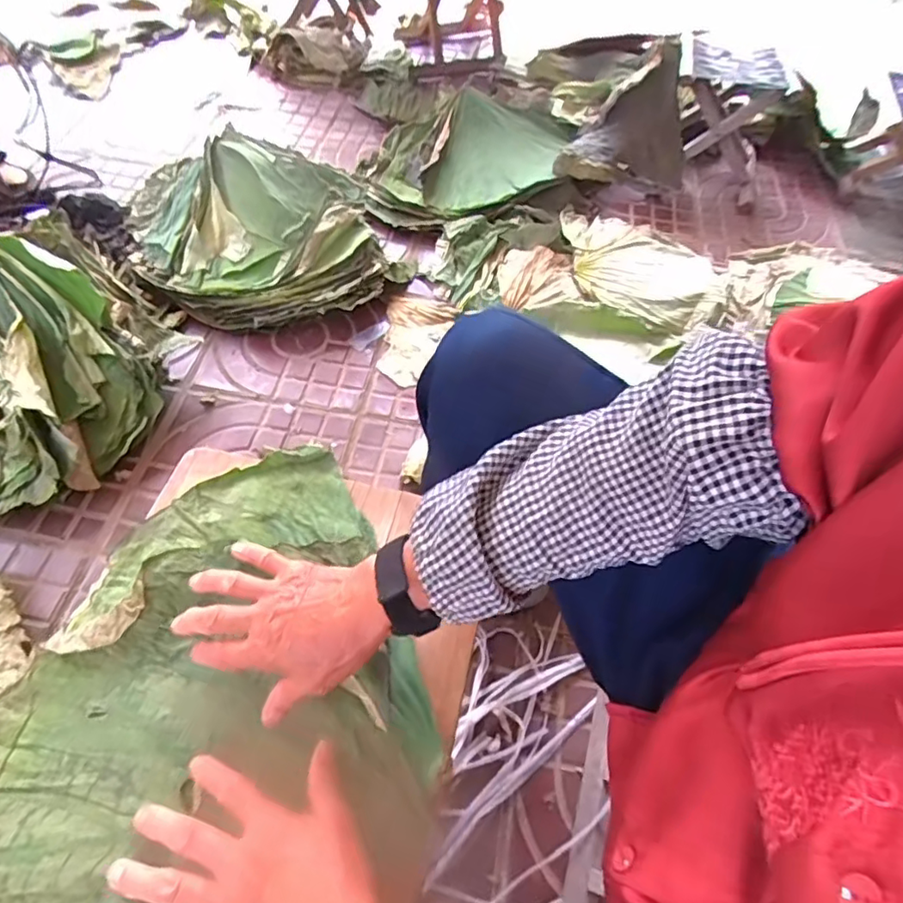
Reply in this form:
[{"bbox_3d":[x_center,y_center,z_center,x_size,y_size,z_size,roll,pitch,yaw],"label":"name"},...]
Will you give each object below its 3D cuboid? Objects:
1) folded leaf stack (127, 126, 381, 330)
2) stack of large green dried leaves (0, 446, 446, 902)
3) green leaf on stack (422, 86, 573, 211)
[{"bbox_3d":[-0.362,-0.405,1.048,0.436,0.194,0.339,-8,57,-9],"label":"folded leaf stack"},{"bbox_3d":[-0.176,0.217,0.429,0.323,0.051,0.499,18,59,7],"label":"stack of large green dried leaves"},{"bbox_3d":[0.112,-0.675,1.247,0.232,0.100,0.385,20,57,9],"label":"green leaf on stack"}]

